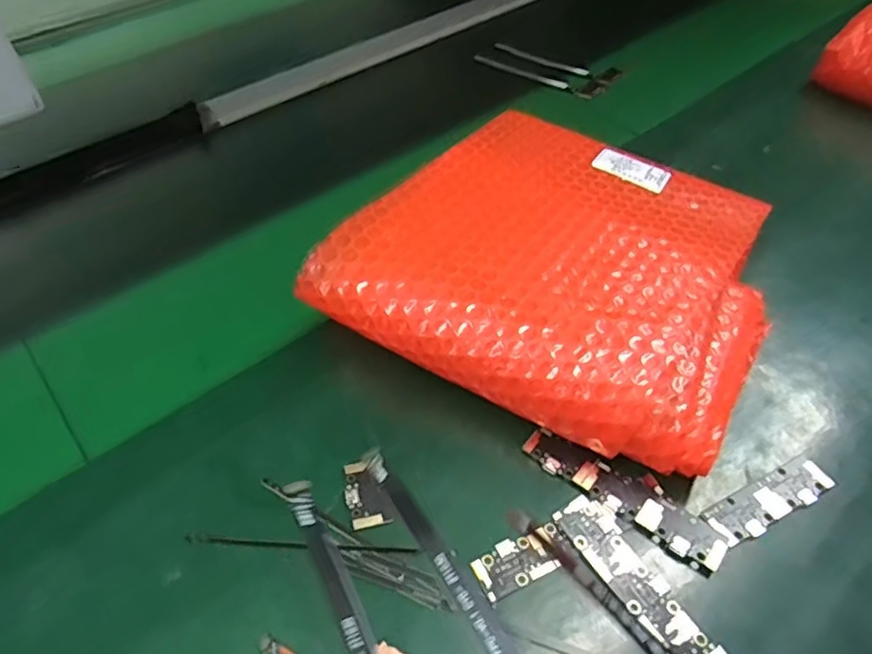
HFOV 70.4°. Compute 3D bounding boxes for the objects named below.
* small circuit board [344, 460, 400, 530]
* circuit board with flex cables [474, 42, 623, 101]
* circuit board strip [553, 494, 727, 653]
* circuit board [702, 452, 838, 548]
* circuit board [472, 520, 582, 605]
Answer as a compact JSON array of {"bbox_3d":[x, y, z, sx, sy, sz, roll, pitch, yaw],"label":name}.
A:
[{"bbox_3d":[-0.036,0.087,0.325,0.023,0.004,0.037,-17,48,-12],"label":"small circuit board"},{"bbox_3d":[0.115,-0.272,0.648,0.152,0.016,0.057,32,56,29],"label":"circuit board with flex cables"},{"bbox_3d":[0.098,0.125,0.289,0.025,0.004,0.107,-26,51,-19],"label":"circuit board strip"},{"bbox_3d":[0.174,0.089,0.321,0.074,0.004,0.022,-22,49,-16],"label":"circuit board"},{"bbox_3d":[0.043,0.113,0.303,0.049,0.004,0.023,-23,50,-17],"label":"circuit board"}]

